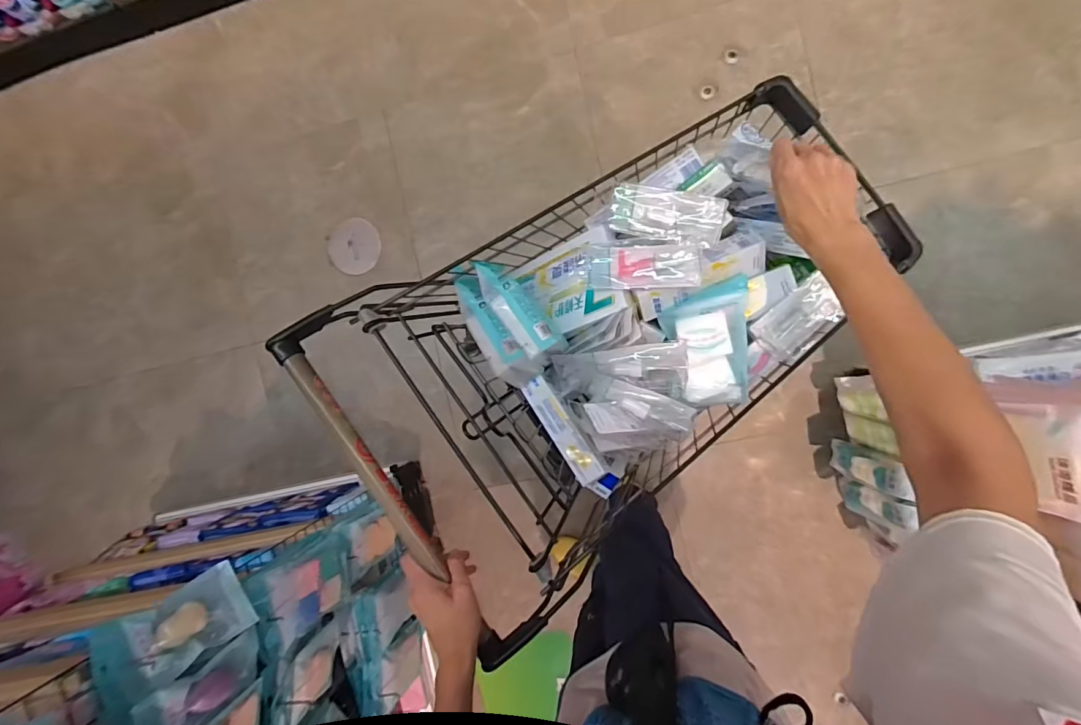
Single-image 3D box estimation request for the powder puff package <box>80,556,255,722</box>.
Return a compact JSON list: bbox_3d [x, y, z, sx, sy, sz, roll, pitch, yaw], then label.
[{"bbox_3d":[-0.479,0.355,0.623,0.035,0.172,0.102,-34,83,32],"label":"powder puff package"}]

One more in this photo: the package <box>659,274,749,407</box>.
[{"bbox_3d":[0.247,-0.023,0.669,0.117,0.040,0.163,-15,77,25],"label":"package"}]

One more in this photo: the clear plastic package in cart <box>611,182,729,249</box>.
[{"bbox_3d":[0.168,-0.200,0.633,0.149,0.032,0.063,16,97,21],"label":"clear plastic package in cart"}]

